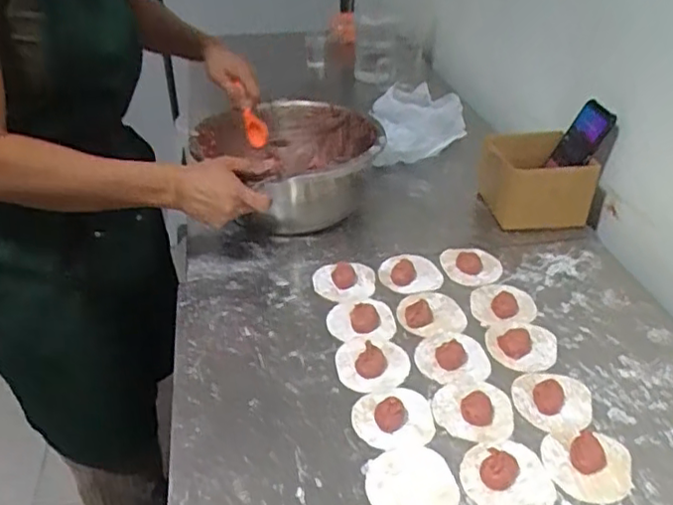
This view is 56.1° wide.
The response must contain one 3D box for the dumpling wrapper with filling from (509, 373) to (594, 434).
[{"bbox_3d":[0.231,0.155,0.671,0.081,0.013,0.077,0,36,0],"label":"dumpling wrapper with filling"}]

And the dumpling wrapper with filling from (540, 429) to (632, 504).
[{"bbox_3d":[0.242,0.202,0.605,0.082,0.014,0.076,0,36,0],"label":"dumpling wrapper with filling"}]

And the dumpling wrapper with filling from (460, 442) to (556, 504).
[{"bbox_3d":[0.160,0.205,0.593,0.082,0.019,0.076,0,36,0],"label":"dumpling wrapper with filling"}]

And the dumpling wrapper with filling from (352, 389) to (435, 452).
[{"bbox_3d":[0.059,0.164,0.653,0.082,0.021,0.077,0,36,0],"label":"dumpling wrapper with filling"}]

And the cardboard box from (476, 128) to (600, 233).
[{"bbox_3d":[0.303,-0.110,0.969,0.132,0.095,0.138,-6,36,-7],"label":"cardboard box"}]

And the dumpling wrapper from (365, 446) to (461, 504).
[{"bbox_3d":[0.069,0.216,0.593,0.081,0.006,0.076,-8,36,-7],"label":"dumpling wrapper"}]

